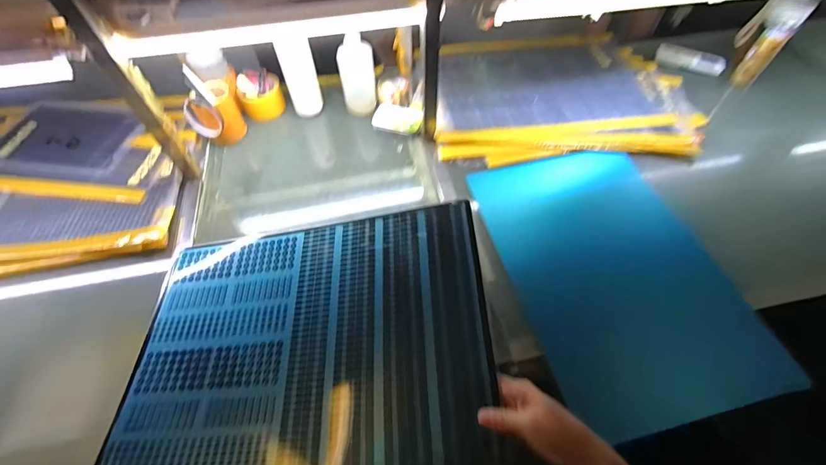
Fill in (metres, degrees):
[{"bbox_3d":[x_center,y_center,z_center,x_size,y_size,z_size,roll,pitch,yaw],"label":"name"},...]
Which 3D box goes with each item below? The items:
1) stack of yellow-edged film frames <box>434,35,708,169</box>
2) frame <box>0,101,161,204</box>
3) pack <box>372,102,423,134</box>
[{"bbox_3d":[0.352,-0.365,0.917,0.596,0.046,0.500,-2,56,-1],"label":"stack of yellow-edged film frames"},{"bbox_3d":[-0.708,-0.176,0.783,0.369,0.032,0.244,6,57,5],"label":"frame"},{"bbox_3d":[-0.033,-0.266,0.856,0.111,0.026,0.078,12,57,9],"label":"pack"}]

